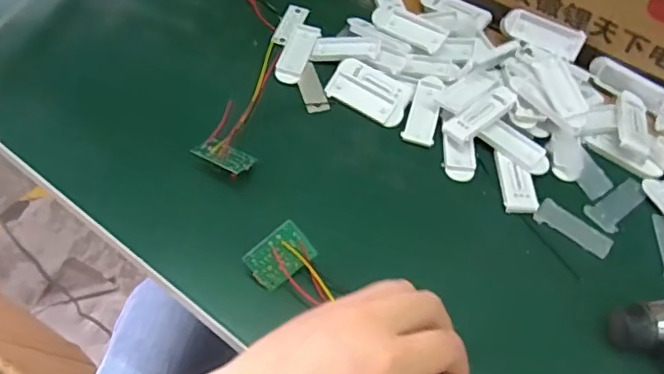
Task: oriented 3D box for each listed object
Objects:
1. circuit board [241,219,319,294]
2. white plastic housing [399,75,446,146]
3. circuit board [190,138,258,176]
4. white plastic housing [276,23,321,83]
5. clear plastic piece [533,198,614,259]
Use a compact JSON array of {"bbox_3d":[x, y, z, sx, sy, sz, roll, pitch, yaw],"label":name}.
[{"bbox_3d":[-0.030,0.040,0.335,0.036,0.004,0.026,-38,96,-8],"label":"circuit board"},{"bbox_3d":[0.067,-0.055,0.413,0.021,0.010,0.055,16,59,7],"label":"white plastic housing"},{"bbox_3d":[-0.069,-0.020,0.371,0.036,0.004,0.021,26,42,-1],"label":"circuit board"},{"bbox_3d":[-0.026,-0.102,0.439,0.021,0.004,0.061,15,59,6],"label":"white plastic housing"},{"bbox_3d":[0.153,0.026,0.368,0.048,0.004,0.019,33,62,16],"label":"clear plastic piece"}]

